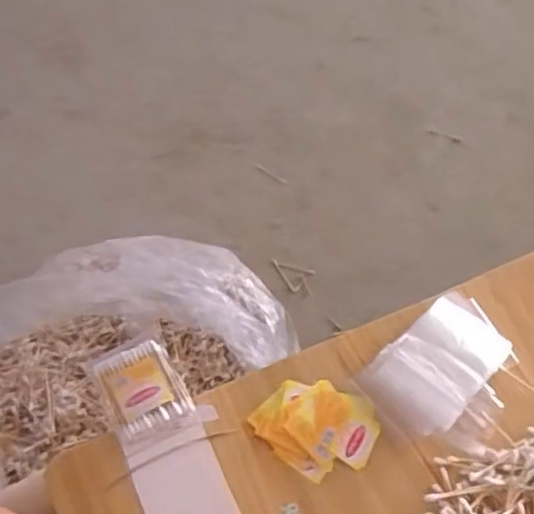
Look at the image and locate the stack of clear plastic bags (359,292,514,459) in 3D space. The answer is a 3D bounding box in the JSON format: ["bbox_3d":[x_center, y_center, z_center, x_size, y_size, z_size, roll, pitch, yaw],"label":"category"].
[{"bbox_3d":[0.144,0.090,0.519,0.120,0.034,0.101,-34,63,-23],"label":"stack of clear plastic bags"}]

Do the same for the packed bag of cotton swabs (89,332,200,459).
[{"bbox_3d":[-0.095,0.102,0.514,0.058,0.013,0.083,-22,59,-17],"label":"packed bag of cotton swabs"}]

